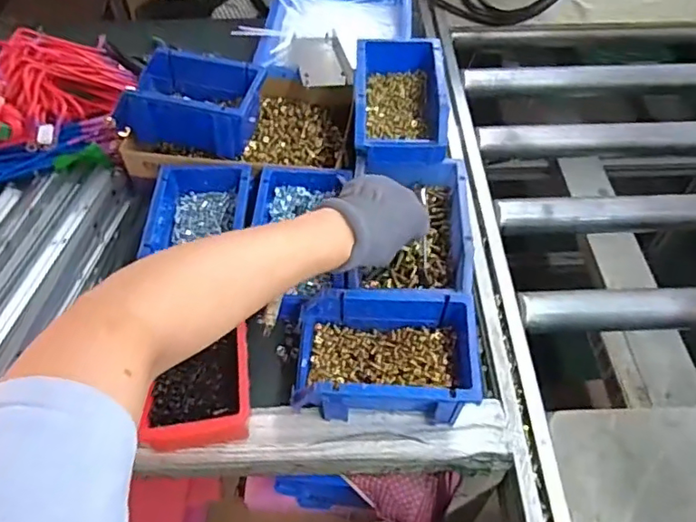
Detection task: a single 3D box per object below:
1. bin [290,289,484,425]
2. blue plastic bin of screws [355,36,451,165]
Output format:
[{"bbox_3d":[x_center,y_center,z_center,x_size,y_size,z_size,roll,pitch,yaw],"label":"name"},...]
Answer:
[{"bbox_3d":[0.033,0.087,0.506,0.158,0.073,0.110,0,52,0],"label":"bin"},{"bbox_3d":[0.060,-0.188,0.637,0.101,0.056,0.170,1,52,1],"label":"blue plastic bin of screws"}]

